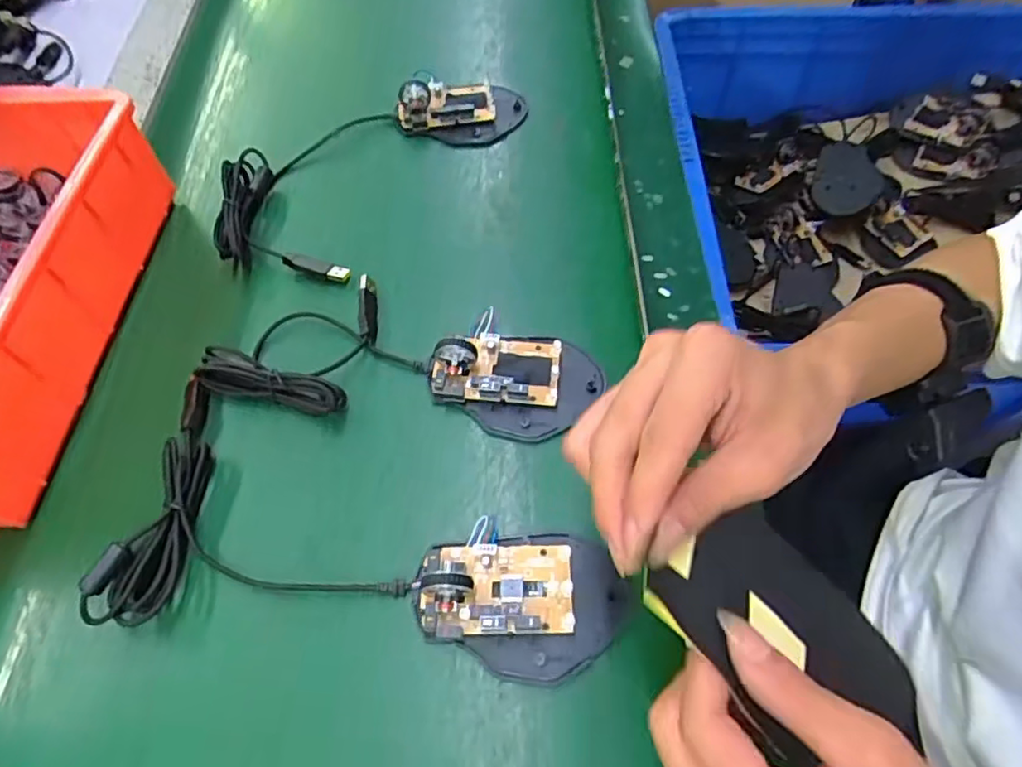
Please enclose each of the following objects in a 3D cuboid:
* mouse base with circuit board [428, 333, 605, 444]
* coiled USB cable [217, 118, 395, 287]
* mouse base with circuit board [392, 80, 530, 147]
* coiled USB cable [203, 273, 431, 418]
[{"bbox_3d":[0.002,-0.004,0.381,0.103,0.030,0.068,9,60,6],"label":"mouse base with circuit board"},{"bbox_3d":[-0.164,-0.154,0.483,0.109,0.028,0.176,3,60,3],"label":"coiled USB cable"},{"bbox_3d":[-0.041,-0.233,0.519,0.103,0.032,0.064,3,60,3],"label":"mouse base with circuit board"},{"bbox_3d":[-0.130,-0.017,0.399,0.124,0.024,0.088,-27,63,-14],"label":"coiled USB cable"}]

